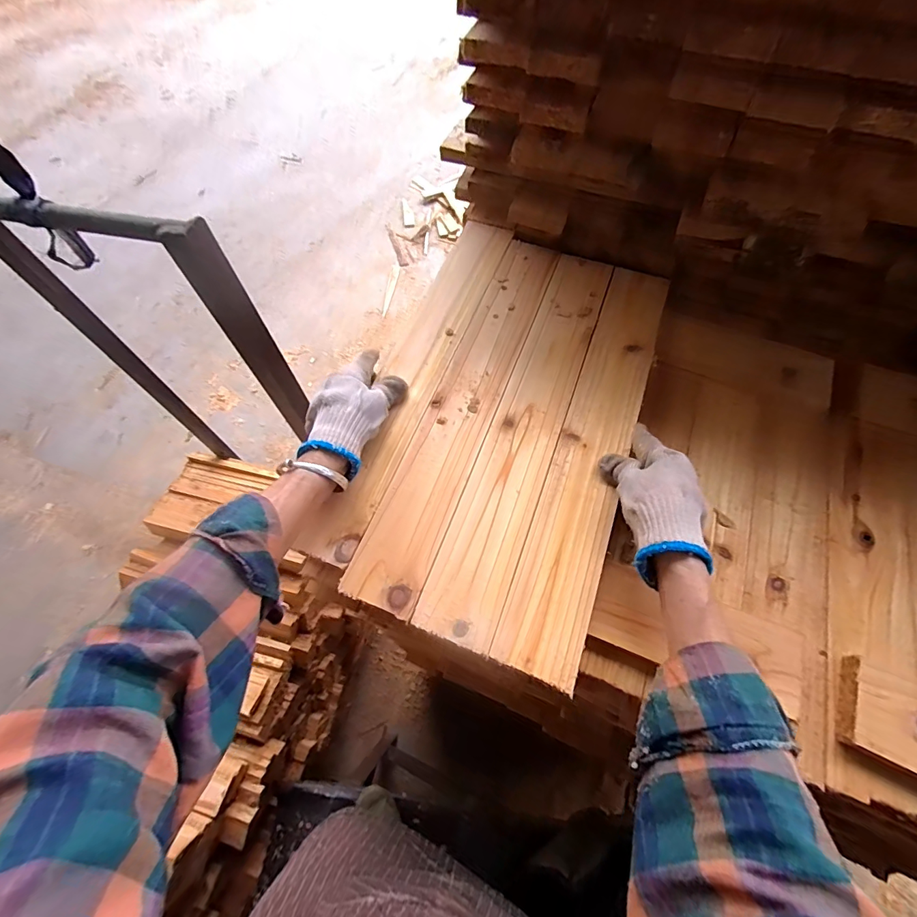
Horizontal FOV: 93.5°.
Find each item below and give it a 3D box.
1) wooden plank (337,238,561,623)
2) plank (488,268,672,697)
[{"bbox_3d":[0.013,-0.075,0.481,0.071,0.013,0.486,19,64,11],"label":"wooden plank"},{"bbox_3d":[0.148,-0.025,0.456,0.073,0.012,0.488,19,65,11],"label":"plank"}]

